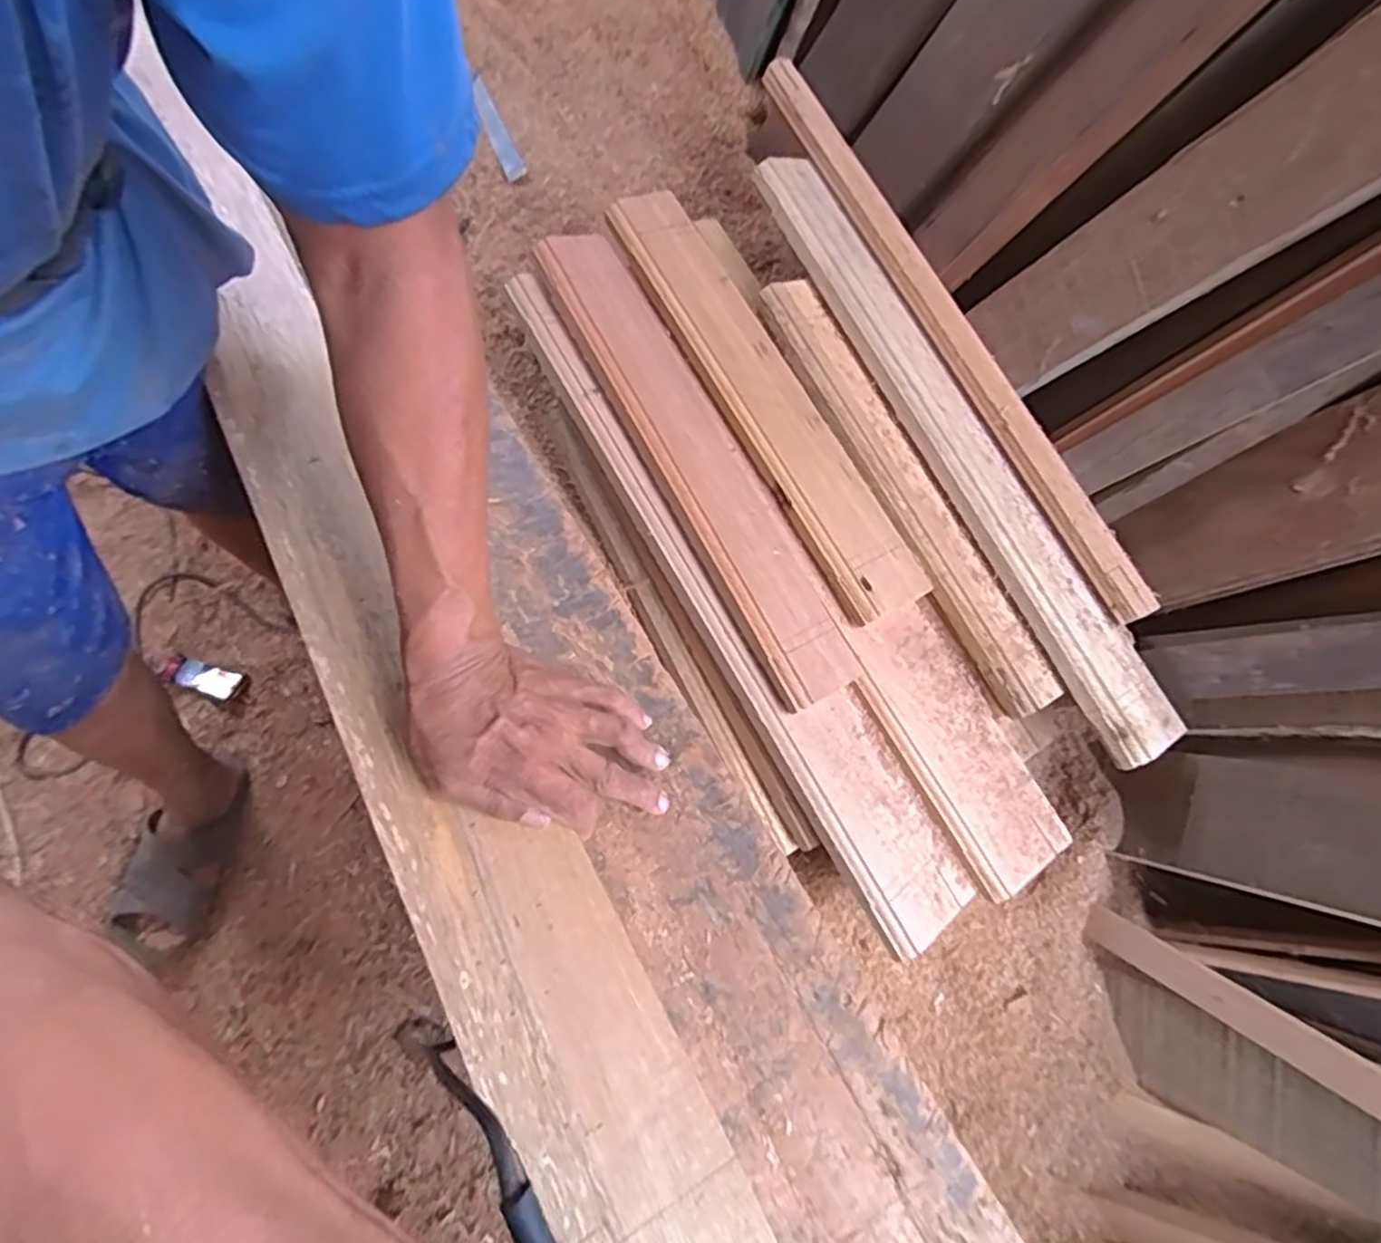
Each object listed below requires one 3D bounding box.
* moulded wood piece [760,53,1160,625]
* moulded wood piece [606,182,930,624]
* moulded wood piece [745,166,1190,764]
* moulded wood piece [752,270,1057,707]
[{"bbox_3d":[0.266,-0.315,0.735,0.031,0.030,0.705,-25,79,-16],"label":"moulded wood piece"},{"bbox_3d":[0.073,-0.229,0.709,0.086,0.024,0.499,-28,81,-17],"label":"moulded wood piece"},{"bbox_3d":[0.270,-0.189,0.725,0.079,0.026,0.713,-26,80,-16],"label":"moulded wood piece"},{"bbox_3d":[0.217,-0.138,0.722,0.064,0.025,0.501,-26,80,-16],"label":"moulded wood piece"}]

